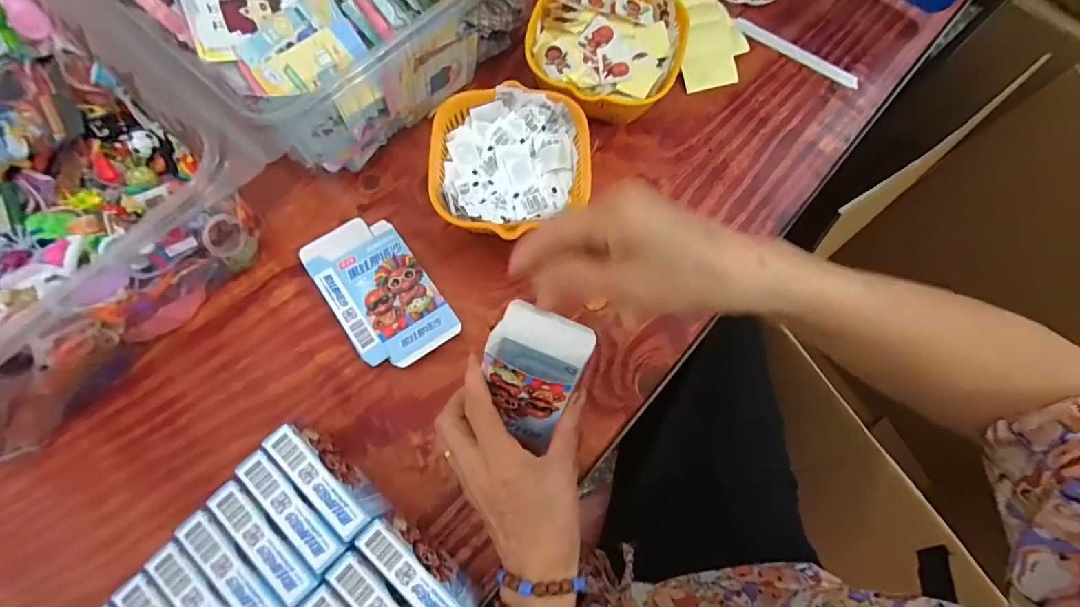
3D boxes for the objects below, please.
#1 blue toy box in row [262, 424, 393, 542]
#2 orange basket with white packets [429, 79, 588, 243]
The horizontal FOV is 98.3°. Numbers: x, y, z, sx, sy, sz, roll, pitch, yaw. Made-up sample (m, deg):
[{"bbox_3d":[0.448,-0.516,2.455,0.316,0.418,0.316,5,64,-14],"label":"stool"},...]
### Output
[{"bbox_3d":[-0.153,0.130,0.349,0.091,0.066,0.025,41,76,11],"label":"blue toy box in row"},{"bbox_3d":[-0.026,-0.120,0.431,0.139,0.060,0.137,-1,73,-1],"label":"orange basket with white packets"}]

